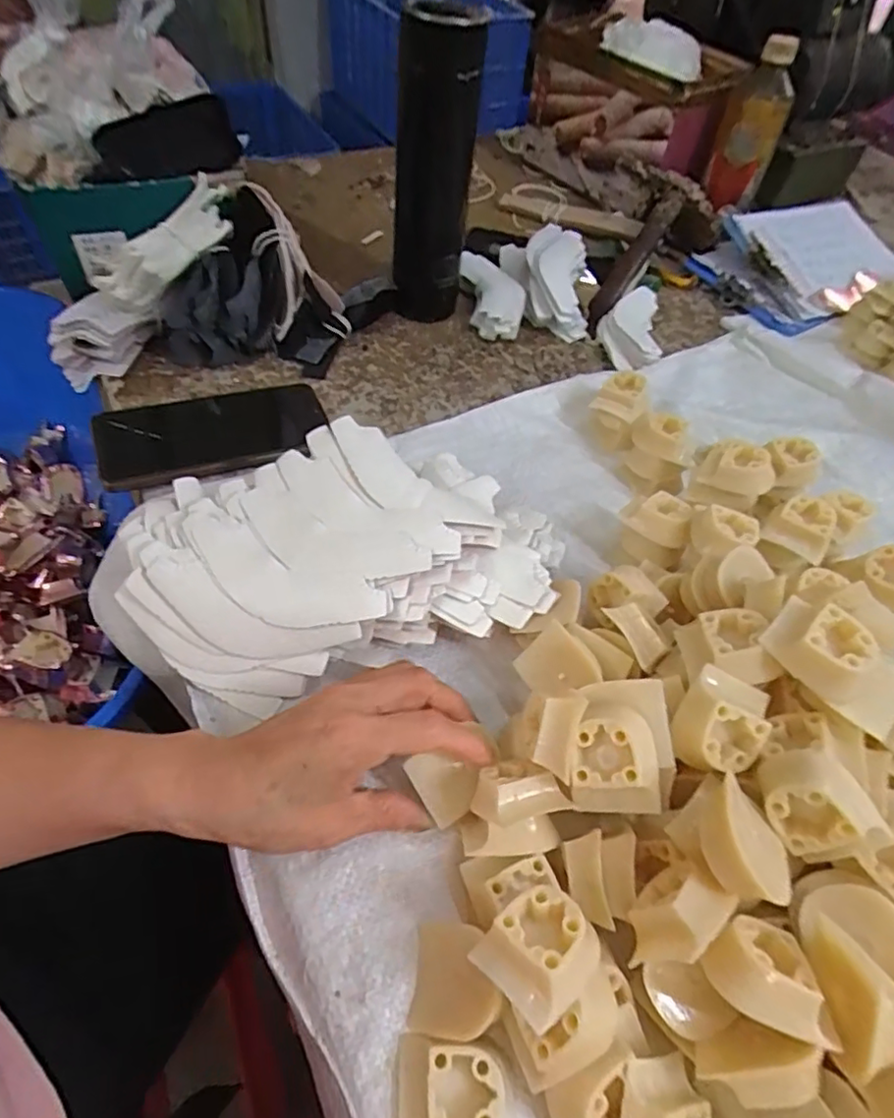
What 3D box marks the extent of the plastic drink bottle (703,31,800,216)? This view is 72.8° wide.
[{"bbox_3d":[0.341,-0.483,0.687,0.070,0.161,0.054,16,23,7],"label":"plastic drink bottle"}]

